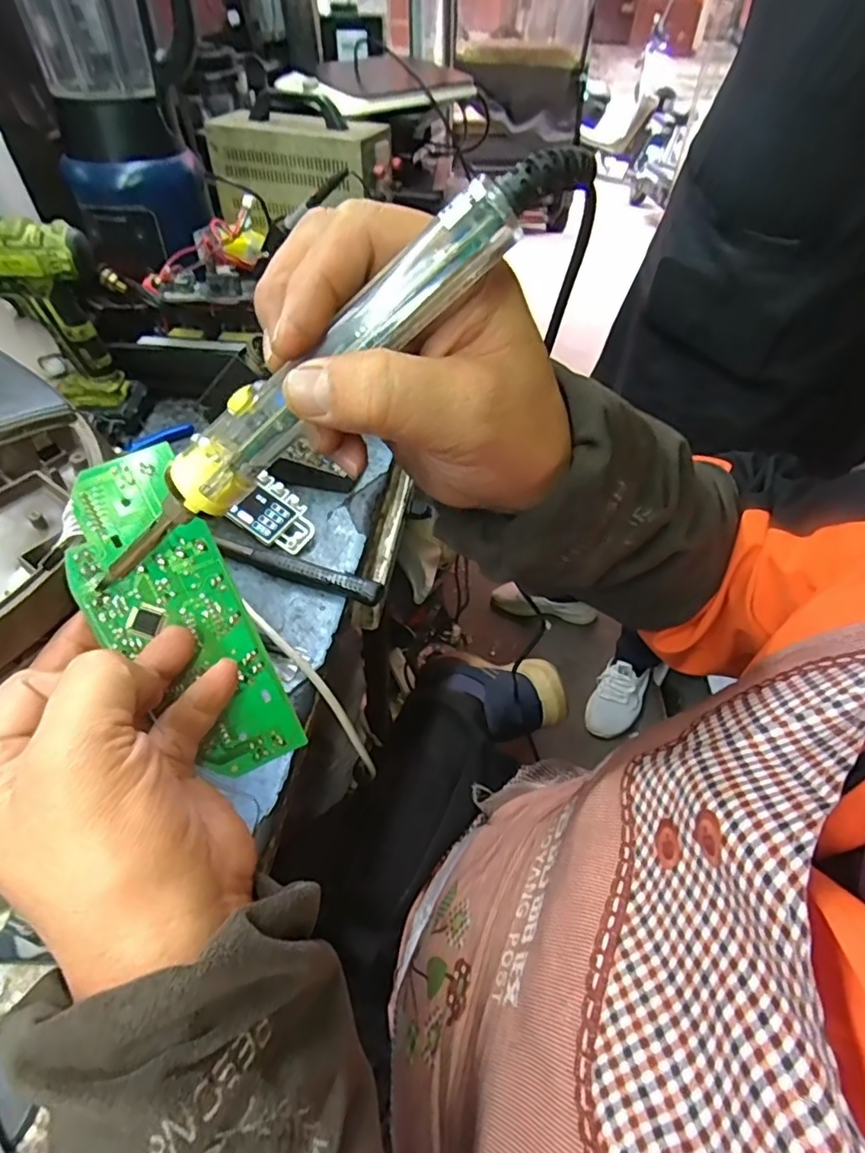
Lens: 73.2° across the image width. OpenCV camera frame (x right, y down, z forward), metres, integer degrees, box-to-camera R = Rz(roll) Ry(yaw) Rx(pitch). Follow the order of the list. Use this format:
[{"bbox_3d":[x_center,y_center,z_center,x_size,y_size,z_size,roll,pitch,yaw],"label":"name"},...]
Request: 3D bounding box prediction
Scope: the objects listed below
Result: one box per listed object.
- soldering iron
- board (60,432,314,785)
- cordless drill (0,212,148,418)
[{"bbox_3d":[-0.042,-0.064,0.198,0.214,0.022,0.017,-35,46,18],"label":"soldering iron"},{"bbox_3d":[-0.116,0.024,0.268,0.059,0.153,0.004,-24,14,-13],"label":"board"},{"bbox_3d":[-0.433,-0.277,0.626,0.186,0.193,0.078,4,47,2],"label":"cordless drill"}]

